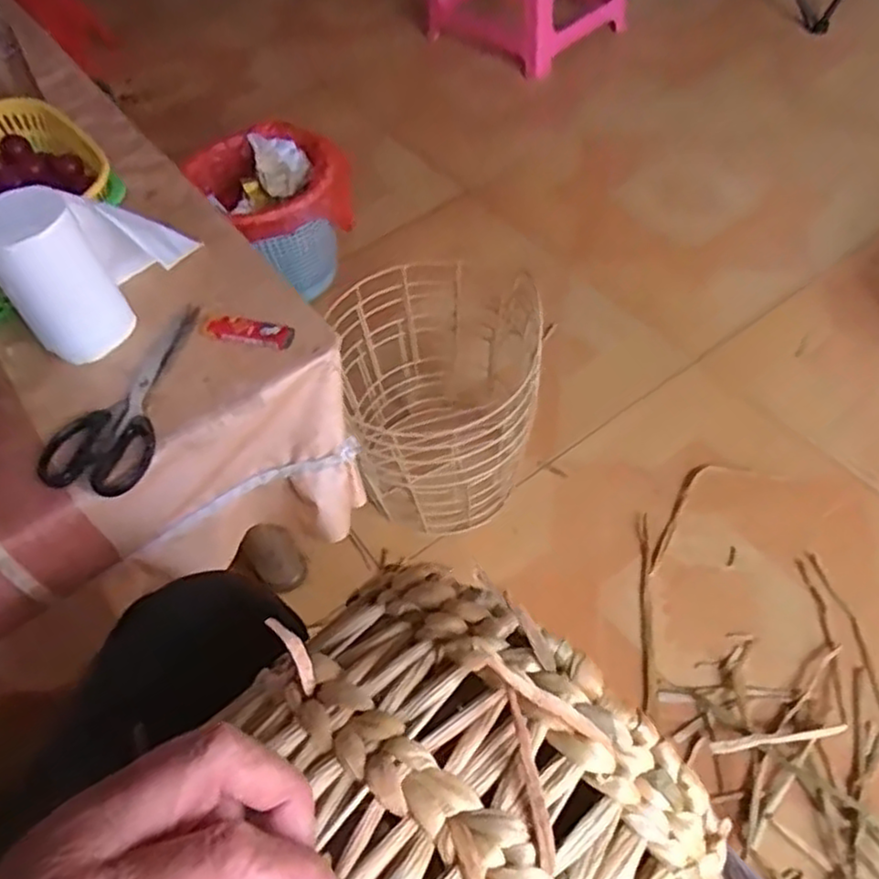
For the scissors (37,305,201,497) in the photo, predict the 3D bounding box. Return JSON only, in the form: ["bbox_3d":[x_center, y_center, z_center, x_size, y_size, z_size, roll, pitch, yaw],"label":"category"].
[{"bbox_3d":[-0.260,-0.042,0.588,0.086,0.019,0.192,1,54,6],"label":"scissors"}]

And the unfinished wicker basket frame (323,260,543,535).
[{"bbox_3d":[0.000,-0.040,0.942,0.246,0.266,0.265,-12,54,-3],"label":"unfinished wicker basket frame"}]

